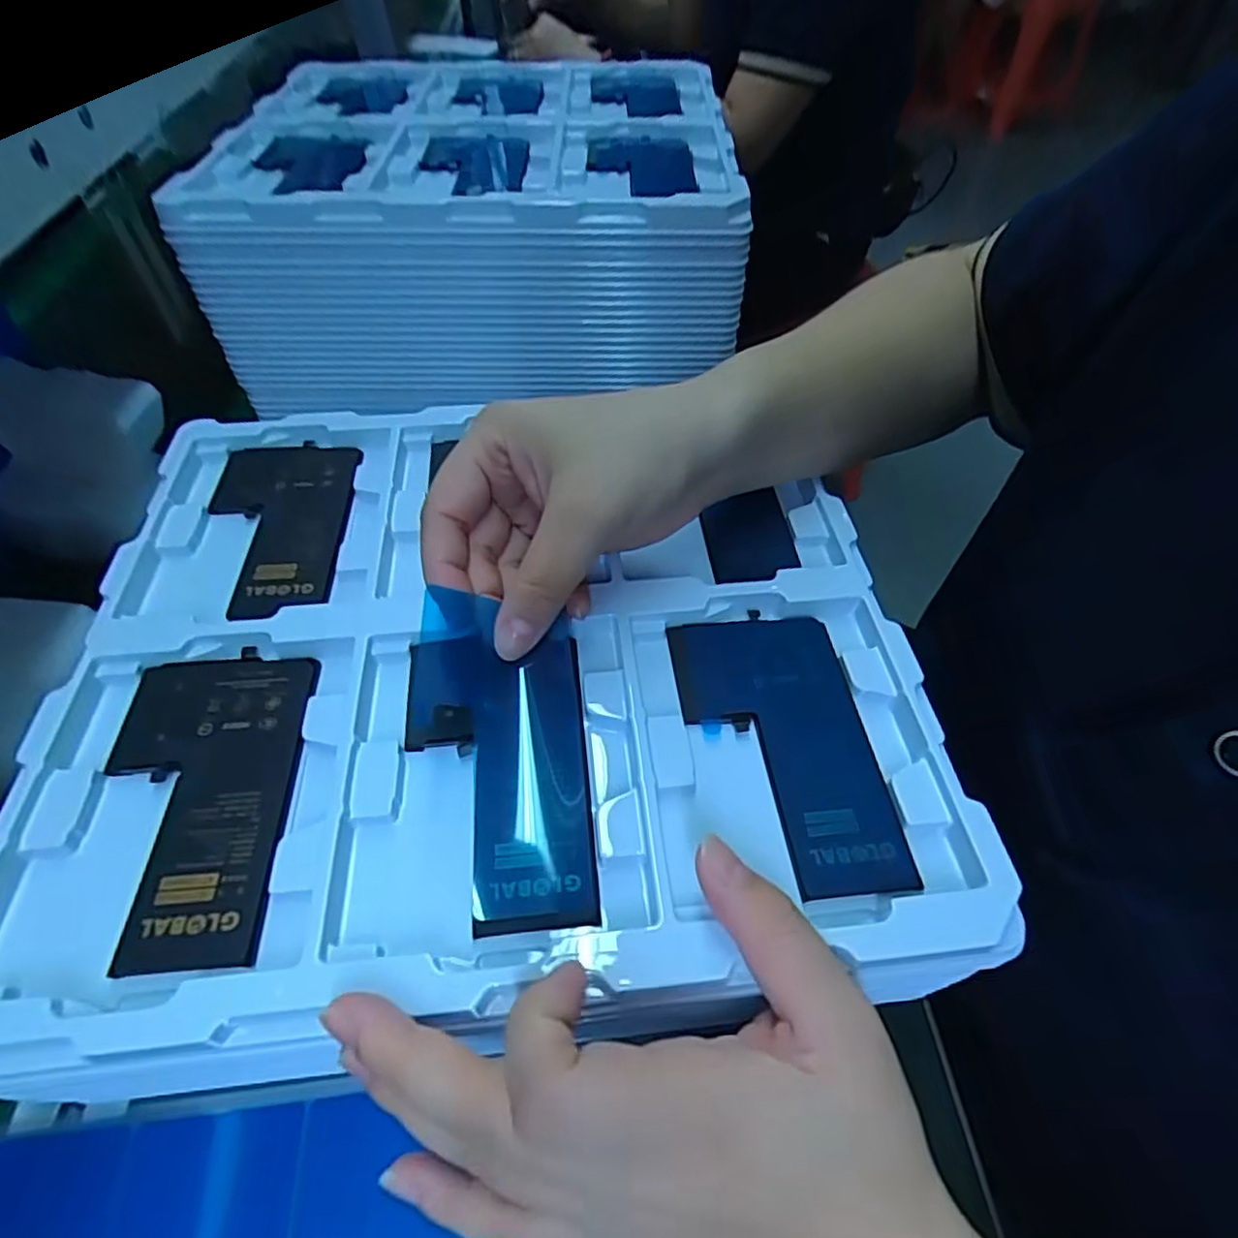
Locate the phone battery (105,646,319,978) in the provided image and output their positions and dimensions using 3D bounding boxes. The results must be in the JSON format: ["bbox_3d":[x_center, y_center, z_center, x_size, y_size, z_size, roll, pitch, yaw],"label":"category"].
[{"bbox_3d":[-0.145,0.059,0.225,0.065,0.005,0.110,-7,52,-4],"label":"phone battery"}]

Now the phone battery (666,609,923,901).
[{"bbox_3d":[0.058,0.044,0.240,0.062,0.006,0.109,-6,52,-3],"label":"phone battery"}]

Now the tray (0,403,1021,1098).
[{"bbox_3d":[-0.048,0.006,0.266,0.312,0.020,0.278,-6,52,-3],"label":"tray"}]

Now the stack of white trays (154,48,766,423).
[{"bbox_3d":[-0.092,-0.300,0.486,0.323,0.135,0.300,-1,52,1],"label":"stack of white trays"}]

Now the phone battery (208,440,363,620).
[{"bbox_3d":[-0.162,-0.045,0.306,0.068,0.005,0.111,-4,52,-2],"label":"phone battery"}]

